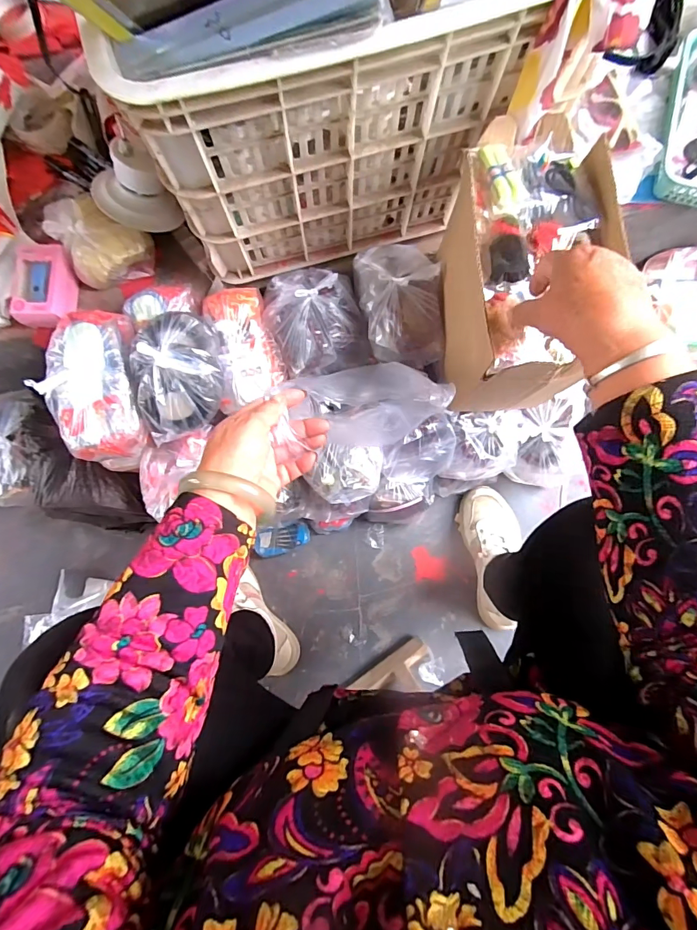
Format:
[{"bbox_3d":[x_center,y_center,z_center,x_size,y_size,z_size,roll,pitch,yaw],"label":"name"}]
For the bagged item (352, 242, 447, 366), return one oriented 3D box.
[{"bbox_3d":[0.071,-0.232,0.596,0.115,0.080,0.180,-10,83,1],"label":"bagged item"}]

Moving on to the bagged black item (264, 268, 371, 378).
[{"bbox_3d":[-0.047,-0.204,0.604,0.134,0.076,0.170,-14,83,0],"label":"bagged black item"}]

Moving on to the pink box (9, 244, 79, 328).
[{"bbox_3d":[-0.439,-0.258,0.611,0.072,0.038,0.118,-5,83,1],"label":"pink box"}]

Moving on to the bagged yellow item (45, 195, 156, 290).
[{"bbox_3d":[-0.372,-0.316,0.608,0.151,0.061,0.092,28,85,5],"label":"bagged yellow item"}]

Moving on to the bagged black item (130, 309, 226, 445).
[{"bbox_3d":[-0.225,-0.118,0.551,0.115,0.059,0.152,-14,83,0],"label":"bagged black item"}]

